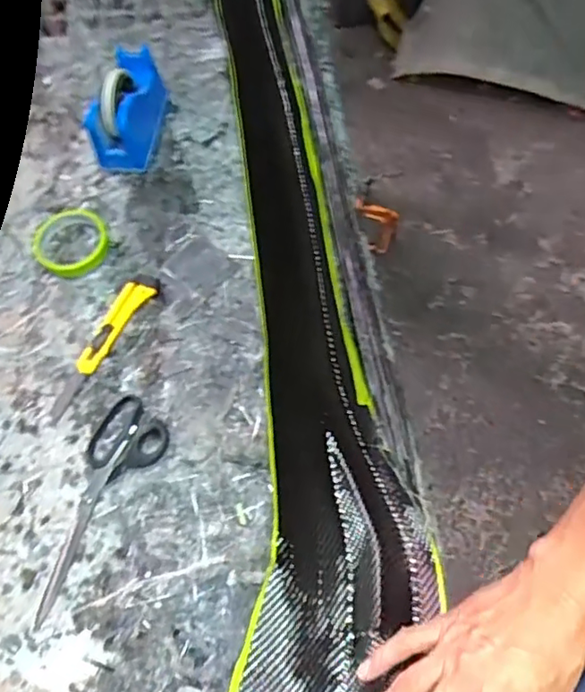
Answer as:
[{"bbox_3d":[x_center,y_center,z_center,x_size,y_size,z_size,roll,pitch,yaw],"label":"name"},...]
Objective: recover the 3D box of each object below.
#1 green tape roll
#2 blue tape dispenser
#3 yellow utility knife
[{"bbox_3d":[-0.290,-0.139,0.782,0.095,0.024,0.100,1,62,-1],"label":"green tape roll"},{"bbox_3d":[-0.231,-0.337,0.841,0.078,0.103,0.163,8,62,2],"label":"blue tape dispenser"},{"bbox_3d":[-0.231,-0.004,0.722,0.036,0.014,0.207,26,64,11],"label":"yellow utility knife"}]

